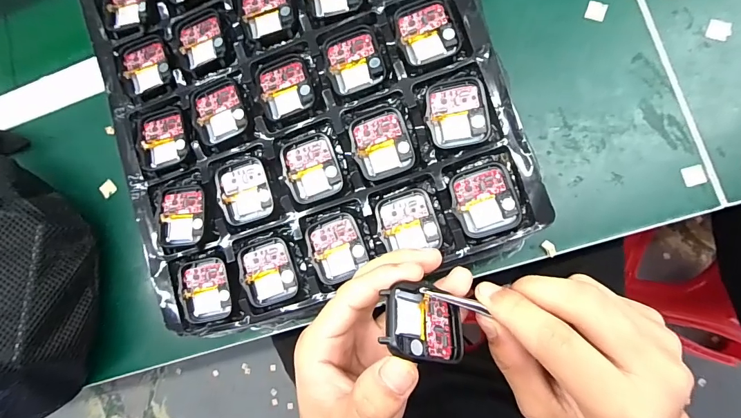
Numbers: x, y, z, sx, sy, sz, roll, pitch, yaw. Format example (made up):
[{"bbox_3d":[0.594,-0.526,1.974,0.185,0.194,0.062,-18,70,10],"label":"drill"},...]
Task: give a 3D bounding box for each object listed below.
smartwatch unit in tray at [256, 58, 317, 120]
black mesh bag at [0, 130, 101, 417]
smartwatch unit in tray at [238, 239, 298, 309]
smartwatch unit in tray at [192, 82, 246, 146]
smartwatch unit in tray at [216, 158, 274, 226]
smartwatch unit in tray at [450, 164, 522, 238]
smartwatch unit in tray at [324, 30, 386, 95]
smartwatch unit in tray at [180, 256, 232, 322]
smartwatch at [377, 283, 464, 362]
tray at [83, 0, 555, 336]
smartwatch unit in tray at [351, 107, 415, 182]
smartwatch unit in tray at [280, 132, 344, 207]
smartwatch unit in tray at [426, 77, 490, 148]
[{"bbox_3d":[-0.058,-0.083,0.270,0.036,0.005,0.039,-20,82,7],"label":"smartwatch unit in tray"},{"bbox_3d":[-0.347,0.057,0.356,0.131,0.108,0.291,-8,84,9],"label":"black mesh bag"},{"bbox_3d":[-0.069,0.042,0.271,0.037,0.014,0.044,-16,83,8],"label":"smartwatch unit in tray"},{"bbox_3d":[-0.106,-0.070,0.275,0.036,0.004,0.041,-22,82,7],"label":"smartwatch unit in tray"},{"bbox_3d":[-0.087,-0.013,0.273,0.035,0.006,0.044,-12,83,9],"label":"smartwatch unit in tray"},{"bbox_3d":[0.071,-0.005,0.246,0.037,0.009,0.042,-15,83,8],"label":"smartwatch unit in tray"},{"bbox_3d":[-0.011,-0.099,0.260,0.037,0.006,0.040,-16,83,8],"label":"smartwatch unit in tray"},{"bbox_3d":[-0.114,0.057,0.276,0.036,0.009,0.044,-12,83,8],"label":"smartwatch unit in tray"},{"bbox_3d":[0.027,0.057,0.195,0.045,0.005,0.036,17,55,-26],"label":"smartwatch"},{"bbox_3d":[-0.052,-0.081,0.271,0.263,0.017,0.285,-19,86,7],"label":"tray"},{"bbox_3d":[0.007,-0.043,0.258,0.037,0.007,0.043,-17,83,8],"label":"smartwatch unit in tray"},{"bbox_3d":[-0.040,-0.027,0.266,0.036,0.007,0.043,-19,82,8],"label":"smartwatch unit in tray"},{"bbox_3d":[0.055,-0.061,0.251,0.036,0.006,0.042,-9,84,9],"label":"smartwatch unit in tray"}]

